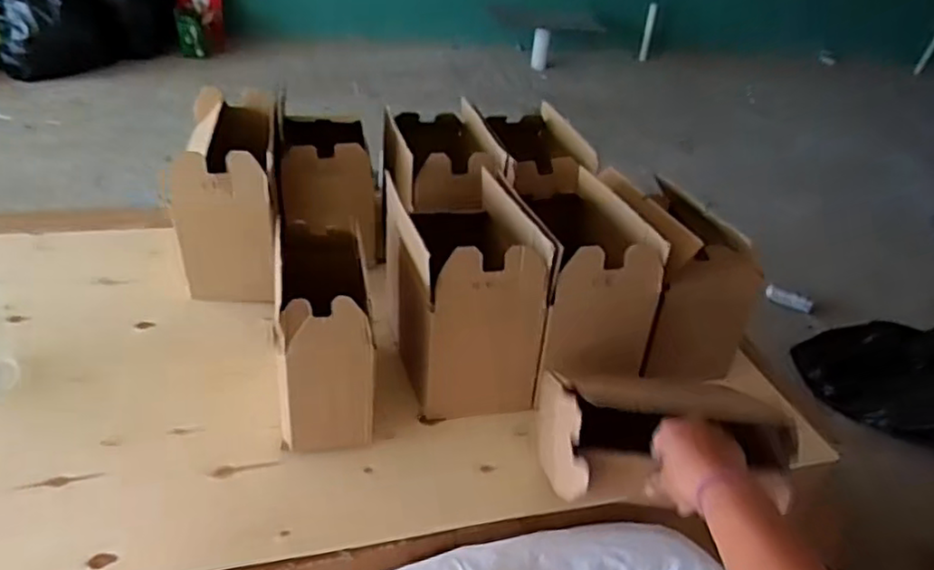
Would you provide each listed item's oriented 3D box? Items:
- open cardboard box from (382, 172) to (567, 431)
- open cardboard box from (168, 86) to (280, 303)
[{"bbox_3d":[-0.010,0.004,0.816,0.142,0.215,0.231,-6,37,-18],"label":"open cardboard box"},{"bbox_3d":[-0.339,-0.133,0.959,0.132,0.204,0.284,-2,36,-13],"label":"open cardboard box"}]

